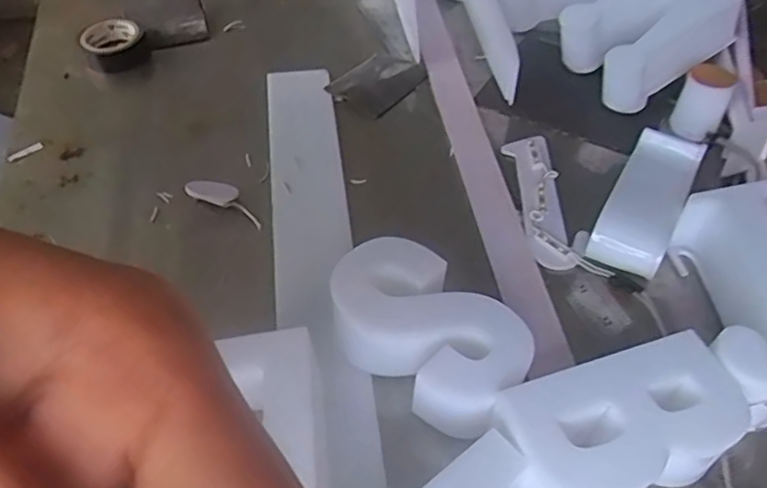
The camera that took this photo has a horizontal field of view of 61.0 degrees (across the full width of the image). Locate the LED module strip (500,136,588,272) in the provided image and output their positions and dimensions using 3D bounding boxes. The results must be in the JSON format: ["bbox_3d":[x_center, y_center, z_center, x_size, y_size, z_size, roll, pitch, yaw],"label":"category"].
[{"bbox_3d":[0.108,-0.032,0.444,0.038,0.011,0.120,-5,49,-7],"label":"LED module strip"}]

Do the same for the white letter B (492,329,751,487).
[{"bbox_3d":[0.112,0.091,0.308,0.110,0.046,0.060,-15,50,-14],"label":"white letter B"}]

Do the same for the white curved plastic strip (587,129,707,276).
[{"bbox_3d":[0.168,-0.025,0.422,0.043,0.034,0.114,24,52,20],"label":"white curved plastic strip"}]

